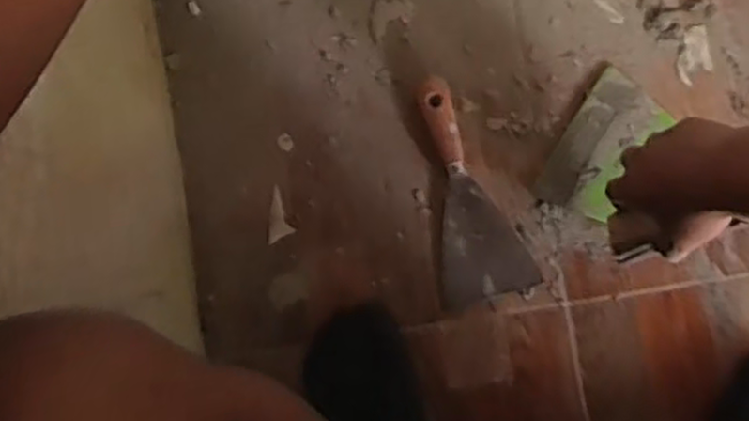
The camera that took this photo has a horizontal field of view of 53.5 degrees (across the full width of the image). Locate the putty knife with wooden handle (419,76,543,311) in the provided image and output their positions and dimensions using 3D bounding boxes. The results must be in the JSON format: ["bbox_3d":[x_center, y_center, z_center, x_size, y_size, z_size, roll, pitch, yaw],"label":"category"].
[{"bbox_3d":[0.077,-0.018,0.650,0.079,0.022,0.195,-17,86,6],"label":"putty knife with wooden handle"}]

